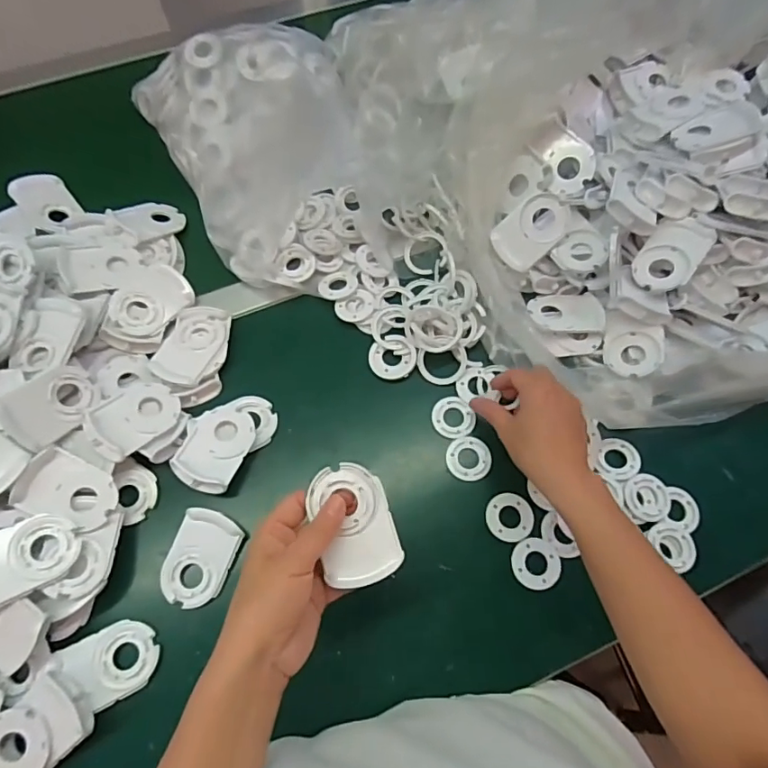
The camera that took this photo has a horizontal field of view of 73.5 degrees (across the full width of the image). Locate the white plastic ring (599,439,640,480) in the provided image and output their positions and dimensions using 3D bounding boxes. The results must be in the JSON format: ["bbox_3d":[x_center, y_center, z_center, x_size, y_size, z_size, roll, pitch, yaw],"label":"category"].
[{"bbox_3d":[0.234,0.076,0.514,0.038,0.011,0.041,1,68,-1],"label":"white plastic ring"}]

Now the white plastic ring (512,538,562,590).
[{"bbox_3d":[0.141,0.167,0.477,0.043,0.004,0.044,1,68,-1],"label":"white plastic ring"}]

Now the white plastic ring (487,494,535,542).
[{"bbox_3d":[0.121,0.127,0.492,0.044,0.004,0.044,1,68,-1],"label":"white plastic ring"}]

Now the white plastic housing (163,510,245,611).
[{"bbox_3d":[-0.169,0.160,0.472,0.060,0.010,0.081,20,69,6],"label":"white plastic housing"}]

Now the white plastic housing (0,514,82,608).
[{"bbox_3d":[-0.302,0.144,0.428,0.082,0.016,0.060,-27,78,-34],"label":"white plastic housing"}]

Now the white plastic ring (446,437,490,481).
[{"bbox_3d":[0.085,0.075,0.515,0.043,0.004,0.044,1,68,-1],"label":"white plastic ring"}]

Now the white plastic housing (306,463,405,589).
[{"bbox_3d":[-0.022,0.099,0.368,0.055,0.016,0.082,-17,70,-8],"label":"white plastic housing"}]

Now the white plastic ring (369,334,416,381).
[{"bbox_3d":[0.009,-0.030,0.551,0.050,0.008,0.049,-1,73,5],"label":"white plastic ring"}]

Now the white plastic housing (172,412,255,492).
[{"bbox_3d":[-0.163,0.064,0.505,0.058,0.029,0.082,20,69,6],"label":"white plastic housing"}]

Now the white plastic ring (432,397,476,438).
[{"bbox_3d":[0.072,0.035,0.532,0.044,0.007,0.044,1,68,-1],"label":"white plastic ring"}]

